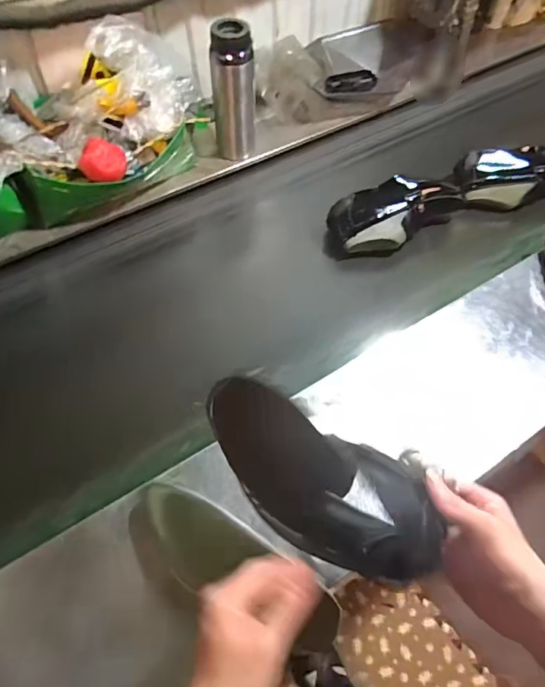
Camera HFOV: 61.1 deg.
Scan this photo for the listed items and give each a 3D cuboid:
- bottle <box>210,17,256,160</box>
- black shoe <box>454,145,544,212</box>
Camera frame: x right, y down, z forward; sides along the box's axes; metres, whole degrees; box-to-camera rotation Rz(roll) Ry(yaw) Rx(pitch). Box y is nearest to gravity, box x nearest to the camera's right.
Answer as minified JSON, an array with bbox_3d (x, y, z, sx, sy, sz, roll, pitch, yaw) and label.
[{"bbox_3d":[-0.075,-0.471,0.893,0.080,0.243,0.067,-1,61,-2],"label":"bottle"},{"bbox_3d":[0.513,-0.339,0.956,0.263,0.109,0.089,3,61,1],"label":"black shoe"}]

